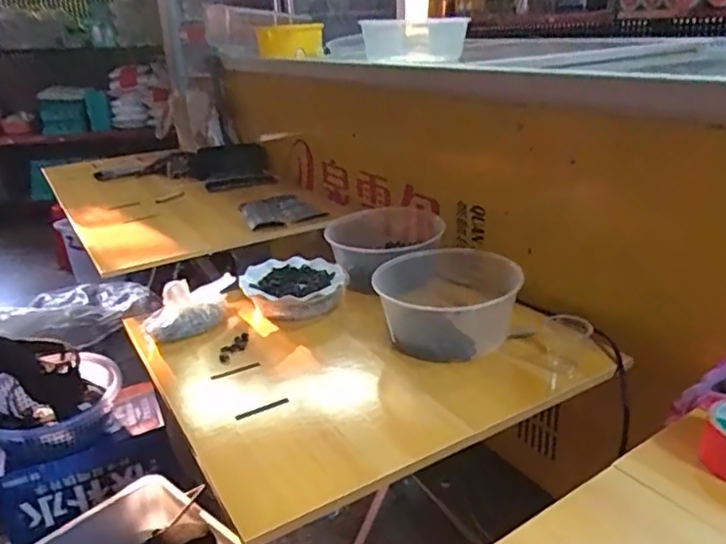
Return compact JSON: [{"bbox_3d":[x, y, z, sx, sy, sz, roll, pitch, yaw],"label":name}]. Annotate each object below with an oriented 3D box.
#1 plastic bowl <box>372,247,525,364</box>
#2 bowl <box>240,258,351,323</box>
[{"bbox_3d":[0.131,0.040,0.975,0.212,0.105,0.251,4,24,17],"label":"plastic bowl"},{"bbox_3d":[-0.128,0.029,1.109,0.171,0.054,0.157,-3,23,1],"label":"bowl"}]

